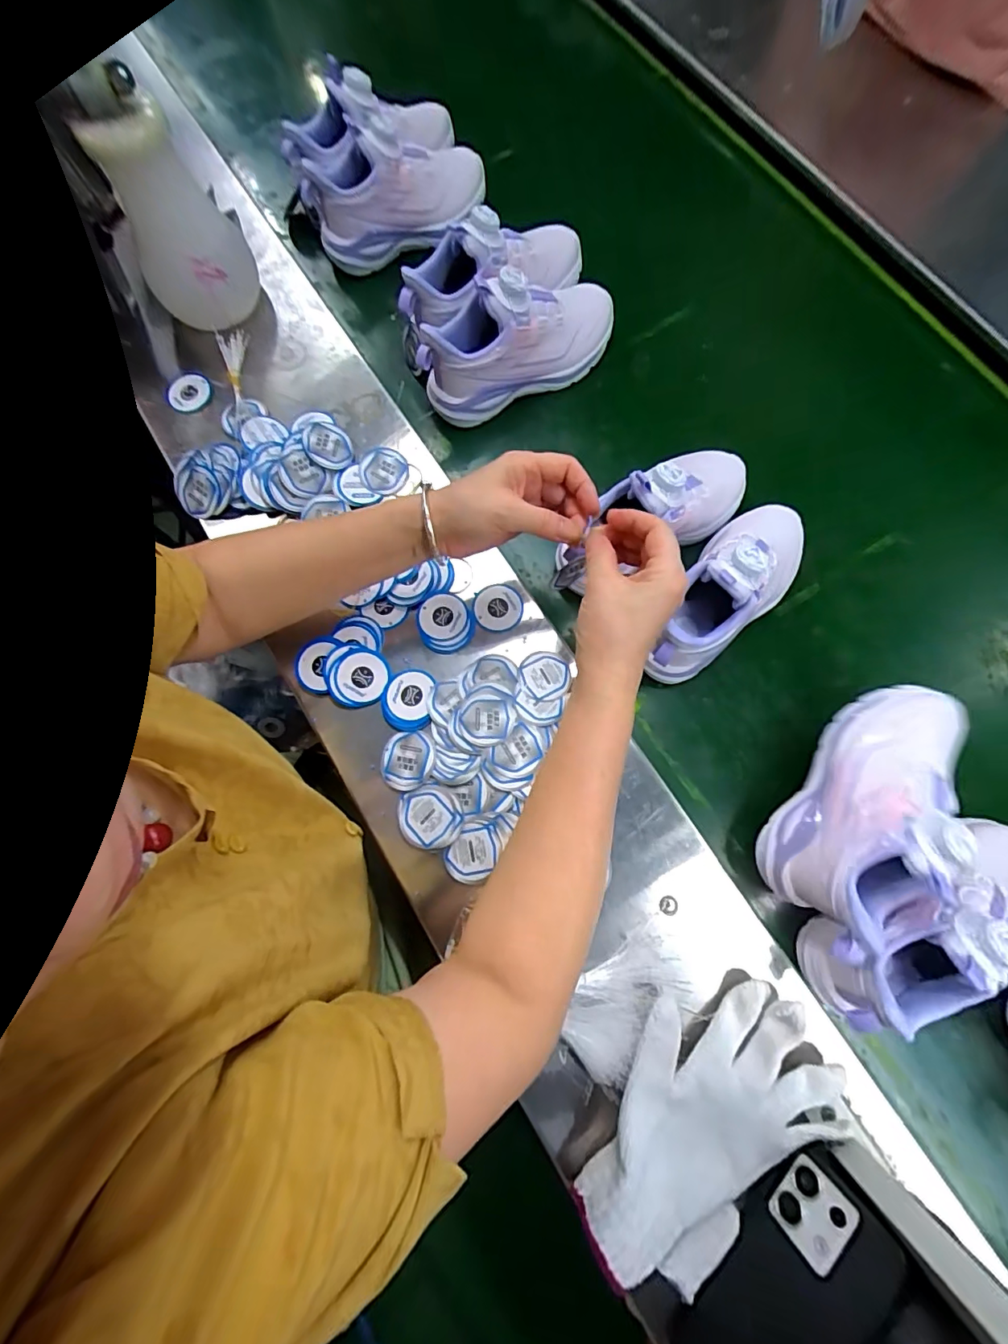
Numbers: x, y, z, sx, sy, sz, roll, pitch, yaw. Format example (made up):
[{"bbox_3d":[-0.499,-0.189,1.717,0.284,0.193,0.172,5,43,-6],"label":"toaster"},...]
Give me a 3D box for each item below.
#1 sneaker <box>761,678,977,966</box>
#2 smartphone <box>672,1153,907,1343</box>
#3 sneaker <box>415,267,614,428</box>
[{"bbox_3d":[0.289,0.109,0.392,0.097,0.093,0.204,35,83,11],"label":"sneaker"},{"bbox_3d":[0.179,0.410,0.329,0.157,0.080,0.016,-46,111,-10],"label":"smartphone"},{"bbox_3d":[0.014,-0.338,0.508,0.209,0.110,0.073,-26,77,0],"label":"sneaker"}]

